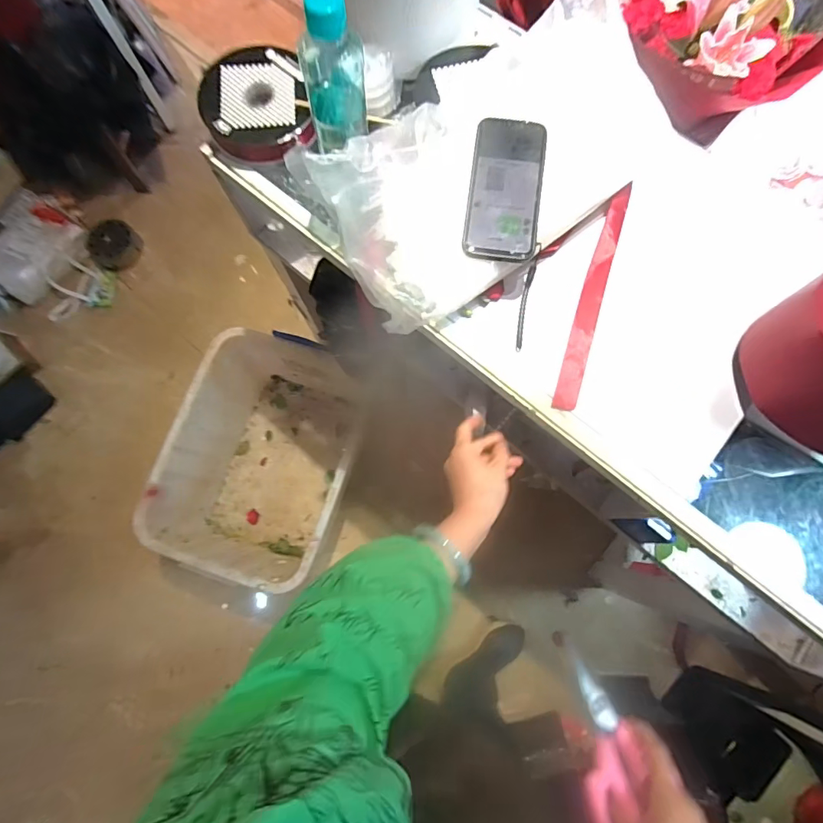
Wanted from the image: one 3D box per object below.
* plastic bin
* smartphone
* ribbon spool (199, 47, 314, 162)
[{"bbox_3d":[-0.339,0.114,1.141,0.380,0.323,0.524,9,77,3],"label":"plastic bin"},{"bbox_3d":[0.100,-0.237,0.492,0.075,0.014,0.157,7,82,4],"label":"smartphone"},{"bbox_3d":[-0.194,-0.383,0.582,0.131,0.039,0.138,-10,77,-1],"label":"ribbon spool"}]

